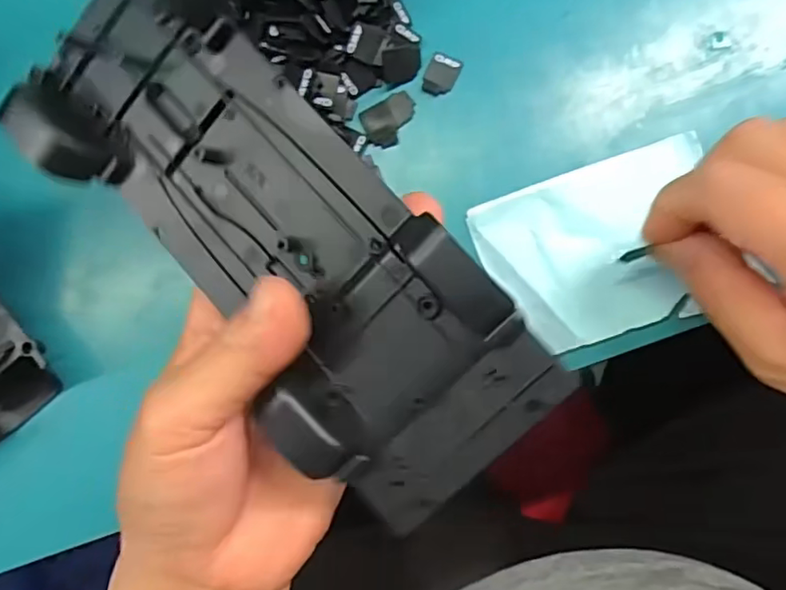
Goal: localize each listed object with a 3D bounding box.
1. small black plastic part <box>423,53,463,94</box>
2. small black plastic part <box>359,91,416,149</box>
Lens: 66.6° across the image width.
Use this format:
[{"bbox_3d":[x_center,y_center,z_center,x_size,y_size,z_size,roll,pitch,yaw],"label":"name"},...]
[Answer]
[{"bbox_3d":[0.021,-0.096,0.261,0.014,0.004,0.019,22,85,5],"label":"small black plastic part"},{"bbox_3d":[-0.001,-0.076,0.261,0.024,0.004,0.019,-30,83,-1],"label":"small black plastic part"}]

